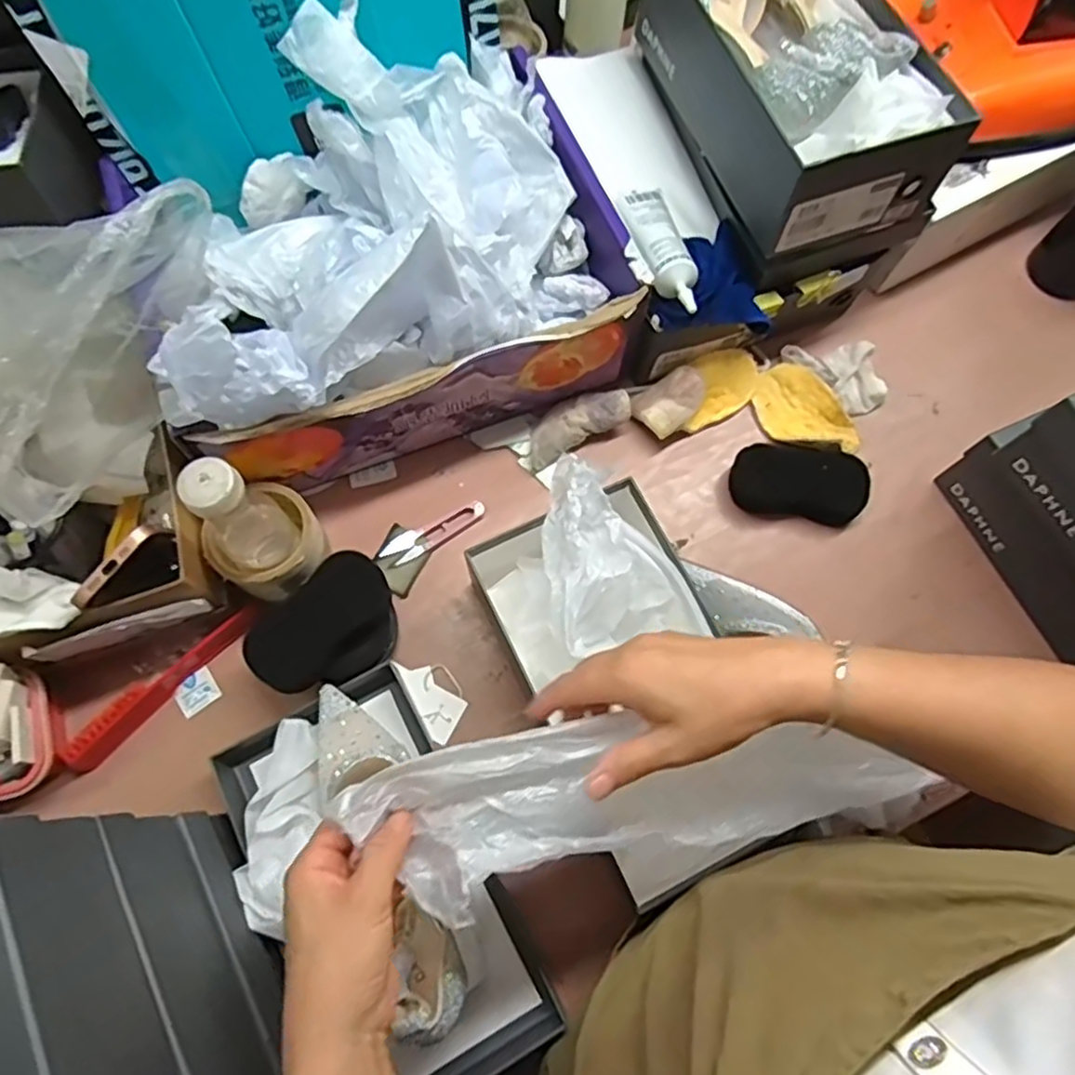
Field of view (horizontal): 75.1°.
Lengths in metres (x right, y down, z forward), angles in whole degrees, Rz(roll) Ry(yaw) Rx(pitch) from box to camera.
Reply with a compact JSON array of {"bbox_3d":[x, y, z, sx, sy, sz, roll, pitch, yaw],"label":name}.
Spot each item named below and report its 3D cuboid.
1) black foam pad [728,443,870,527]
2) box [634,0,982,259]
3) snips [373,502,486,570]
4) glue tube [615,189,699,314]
[{"bbox_3d":[0.251,-0.051,0.676,0.126,0.035,0.069,6,71,0],"label":"black foam pad"},{"bbox_3d":[0.218,-0.410,0.605,0.169,0.112,0.303,-21,73,-8],"label":"box"},{"bbox_3d":[-0.098,-0.003,0.661,0.104,0.006,0.027,-28,75,-10],"label":"snips"},{"bbox_3d":[0.111,-0.267,0.630,0.050,0.025,0.176,-8,57,-4],"label":"glue tube"}]

